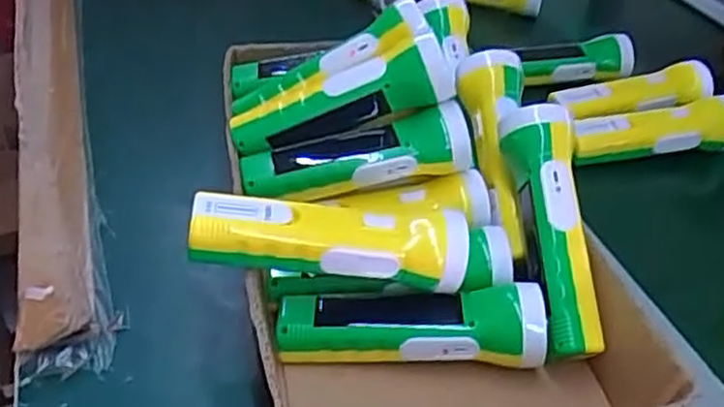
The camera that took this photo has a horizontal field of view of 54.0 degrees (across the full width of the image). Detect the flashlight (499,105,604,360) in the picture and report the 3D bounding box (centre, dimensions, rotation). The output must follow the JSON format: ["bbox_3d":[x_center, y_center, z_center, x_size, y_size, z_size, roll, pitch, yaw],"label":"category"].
[{"bbox_3d":[0.128,0.018,0.475,0.047,0.051,0.168,-3,69,-8],"label":"flashlight"}]

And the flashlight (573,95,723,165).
[{"bbox_3d":[0.273,-0.072,0.677,0.165,0.049,0.040,-5,40,-10],"label":"flashlight"}]

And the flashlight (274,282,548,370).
[{"bbox_3d":[0.030,0.078,0.454,0.165,0.048,0.043,4,39,0],"label":"flashlight"}]

